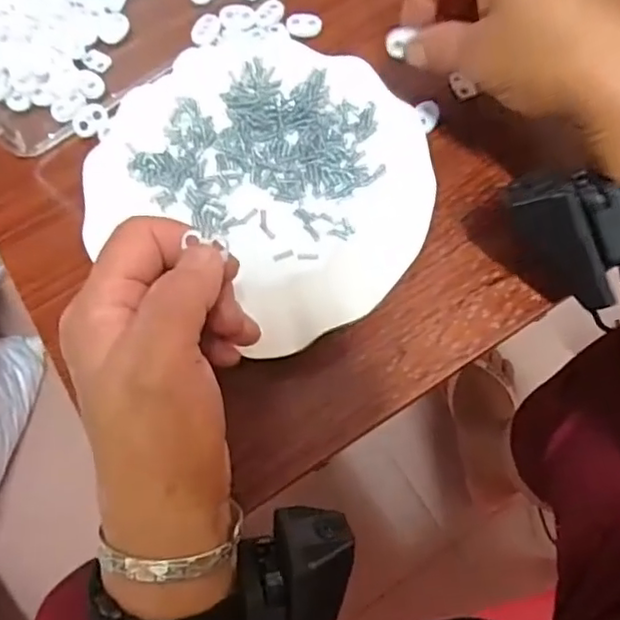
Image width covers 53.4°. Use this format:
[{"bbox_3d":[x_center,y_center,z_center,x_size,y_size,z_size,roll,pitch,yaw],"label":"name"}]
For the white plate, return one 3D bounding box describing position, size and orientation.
[{"bbox_3d":[-0.024,-0.075,0.341,0.184,0.023,0.161,36,75,15],"label":"white plate"}]

